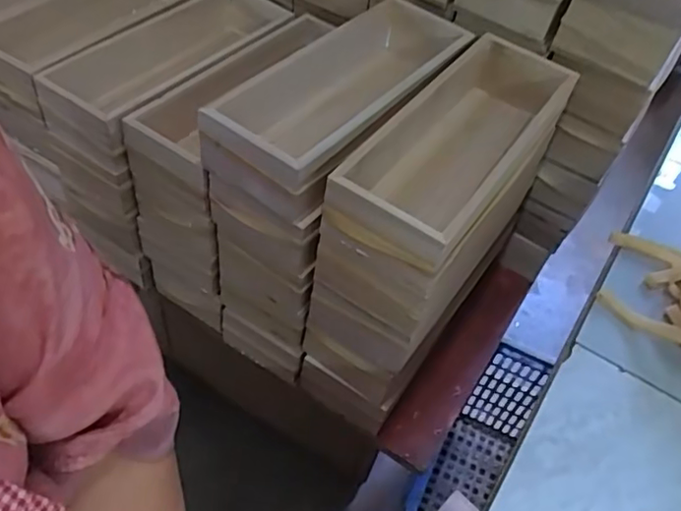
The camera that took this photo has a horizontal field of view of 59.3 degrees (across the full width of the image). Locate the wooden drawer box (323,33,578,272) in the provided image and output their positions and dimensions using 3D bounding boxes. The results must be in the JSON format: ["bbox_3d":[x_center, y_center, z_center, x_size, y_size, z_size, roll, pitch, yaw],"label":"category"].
[{"bbox_3d":[0.105,-0.099,0.526,0.115,0.062,0.288,30,53,18],"label":"wooden drawer box"}]

